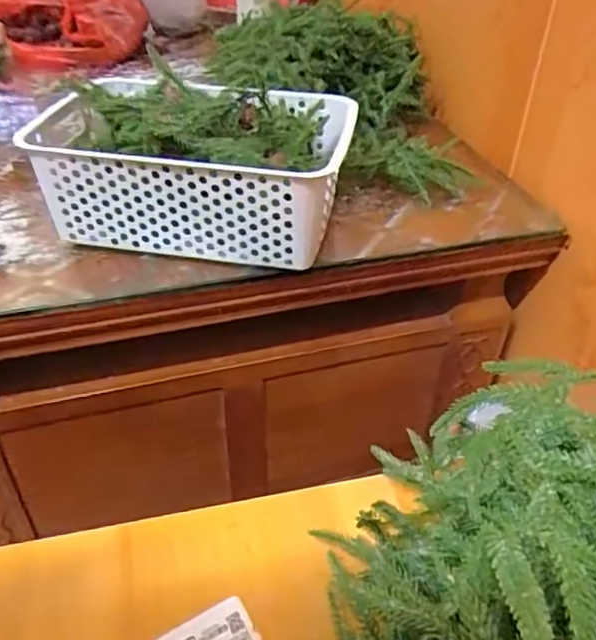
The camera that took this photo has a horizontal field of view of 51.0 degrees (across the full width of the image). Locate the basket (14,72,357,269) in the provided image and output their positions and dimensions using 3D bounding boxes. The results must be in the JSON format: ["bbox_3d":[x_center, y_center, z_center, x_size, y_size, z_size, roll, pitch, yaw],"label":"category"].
[{"bbox_3d":[-0.103,-0.157,0.673,0.306,0.124,0.213,8,39,9],"label":"basket"}]

